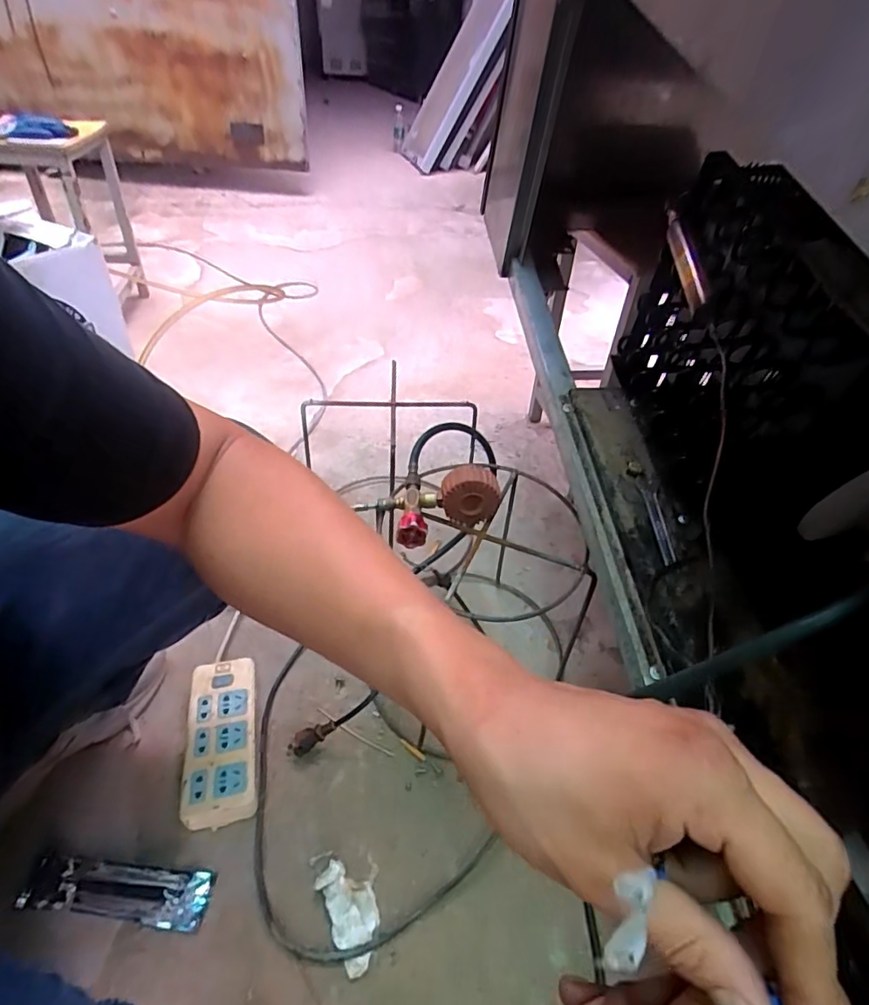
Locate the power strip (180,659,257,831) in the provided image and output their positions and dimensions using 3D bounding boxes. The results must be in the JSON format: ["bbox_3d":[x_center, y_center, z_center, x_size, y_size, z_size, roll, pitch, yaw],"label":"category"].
[{"bbox_3d":[-0.252,0.282,0.646,0.075,0.038,0.187,-7,42,-12],"label":"power strip"}]

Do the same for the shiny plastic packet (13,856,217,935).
[{"bbox_3d":[-0.314,0.385,0.537,0.176,0.016,0.048,9,35,-2],"label":"shiny plastic packet"}]

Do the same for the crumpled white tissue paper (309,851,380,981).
[{"bbox_3d":[-0.085,0.400,0.538,0.061,0.023,0.106,-8,42,-13],"label":"crumpled white tissue paper"}]

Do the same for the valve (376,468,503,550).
[{"bbox_3d":[0.003,-0.007,0.589,0.116,0.057,0.079,-20,47,-25],"label":"valve"}]

